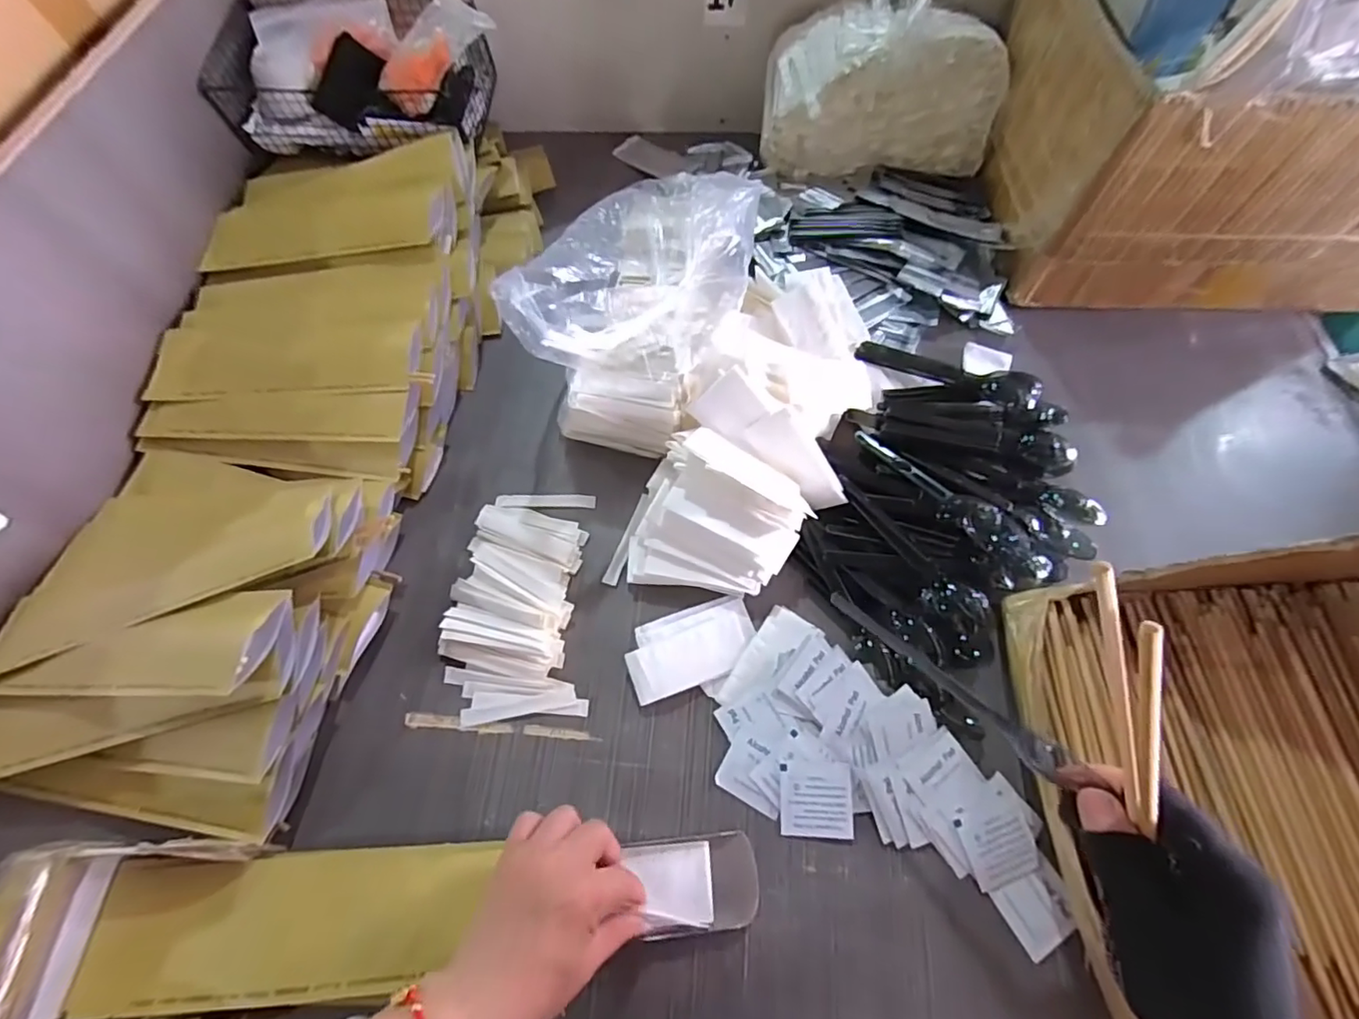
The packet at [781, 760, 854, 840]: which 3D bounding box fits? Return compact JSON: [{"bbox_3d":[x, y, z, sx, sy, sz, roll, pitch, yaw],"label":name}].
[{"bbox_3d":[0.099,0.209,0.412,0.050,0.004,0.050,1,74,6],"label":"packet"}]

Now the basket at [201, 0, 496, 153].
[{"bbox_3d":[-0.356,-0.496,0.647,0.297,0.097,0.150,0,65,1],"label":"basket"}]

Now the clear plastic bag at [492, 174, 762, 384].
[{"bbox_3d":[-0.027,-0.225,0.499,0.172,0.108,0.295,9,65,5],"label":"clear plastic bag"}]

